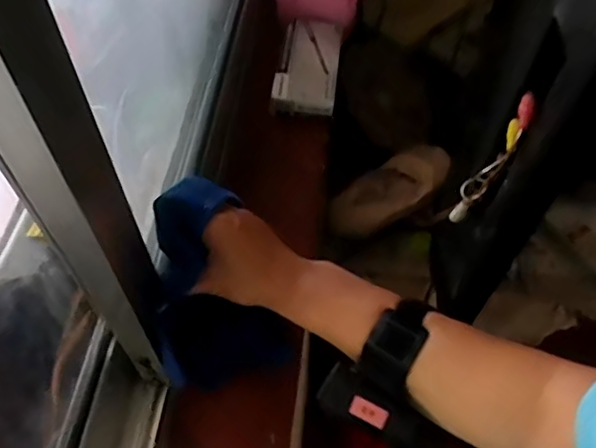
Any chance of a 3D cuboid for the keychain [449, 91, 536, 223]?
[{"bbox_3d":[0.165,-0.049,0.509,0.025,0.135,0.023,-17,55,-37],"label":"keychain"}]

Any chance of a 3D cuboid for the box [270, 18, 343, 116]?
[{"bbox_3d":[0.015,-0.196,0.742,0.072,0.027,0.141,8,56,5],"label":"box"}]

